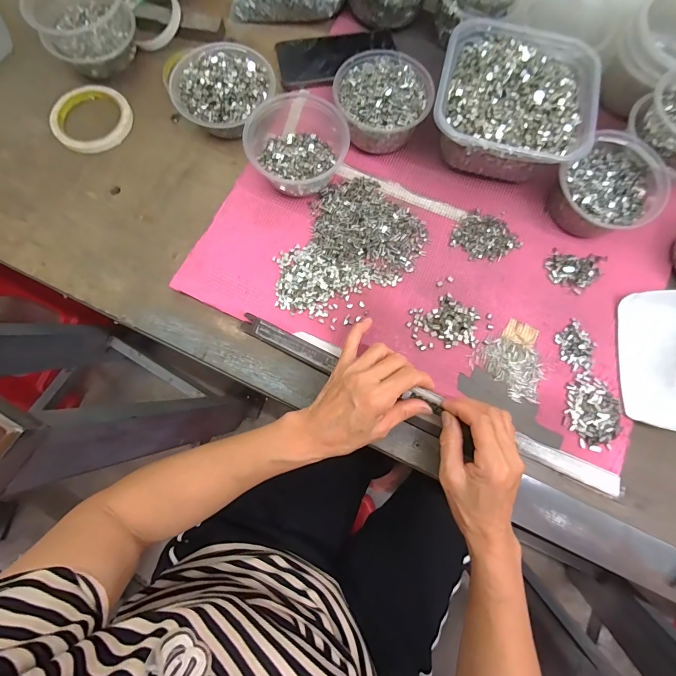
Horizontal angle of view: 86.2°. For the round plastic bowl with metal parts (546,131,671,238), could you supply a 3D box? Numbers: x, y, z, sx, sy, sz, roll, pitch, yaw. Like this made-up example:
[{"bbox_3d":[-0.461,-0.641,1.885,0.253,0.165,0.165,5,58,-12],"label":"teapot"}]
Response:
[{"bbox_3d":[0.311,-0.171,0.421,0.115,0.058,0.101,-42,81,-11],"label":"round plastic bowl with metal parts"}]

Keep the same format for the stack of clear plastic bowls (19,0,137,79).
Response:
[{"bbox_3d":[-0.315,-0.395,0.456,0.115,0.074,0.091,-27,78,-8],"label":"stack of clear plastic bowls"}]

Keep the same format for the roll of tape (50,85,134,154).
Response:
[{"bbox_3d":[-0.322,-0.287,0.472,0.096,0.011,0.096,0,76,-2],"label":"roll of tape"}]

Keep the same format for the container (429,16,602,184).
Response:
[{"bbox_3d":[0.205,-0.288,0.439,0.168,0.071,0.191,13,76,2],"label":"container"}]

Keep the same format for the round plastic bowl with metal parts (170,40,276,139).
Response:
[{"bbox_3d":[-0.142,-0.305,0.445,0.114,0.062,0.106,0,76,-2],"label":"round plastic bowl with metal parts"}]

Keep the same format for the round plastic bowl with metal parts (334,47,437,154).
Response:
[{"bbox_3d":[0.054,-0.287,0.444,0.110,0.060,0.113,0,76,-2],"label":"round plastic bowl with metal parts"}]

